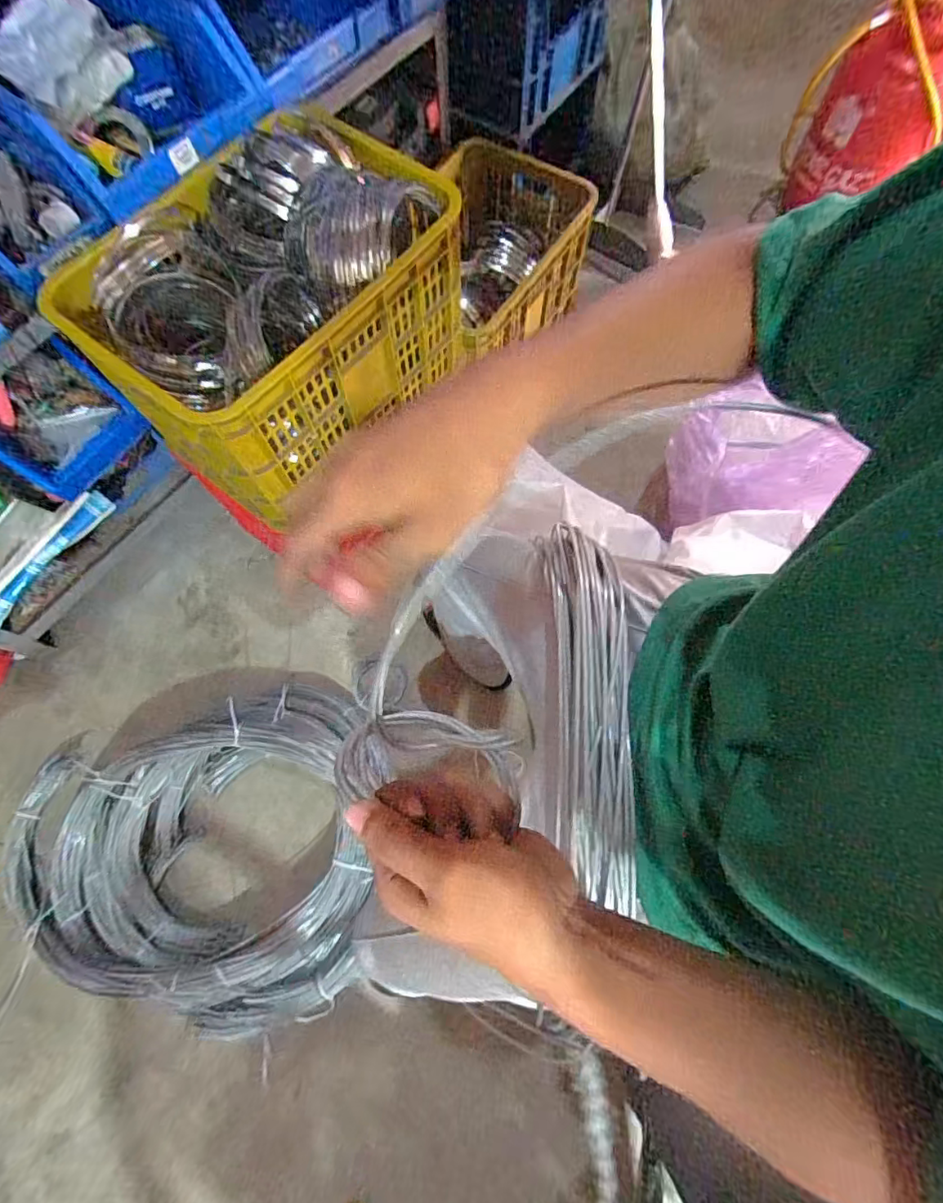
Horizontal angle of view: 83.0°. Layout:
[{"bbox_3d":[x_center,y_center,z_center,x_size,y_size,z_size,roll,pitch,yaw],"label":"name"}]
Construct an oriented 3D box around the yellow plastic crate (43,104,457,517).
[{"bbox_3d":[-0.299,-0.451,0.832,0.347,0.283,0.492,36,75,12],"label":"yellow plastic crate"}]

